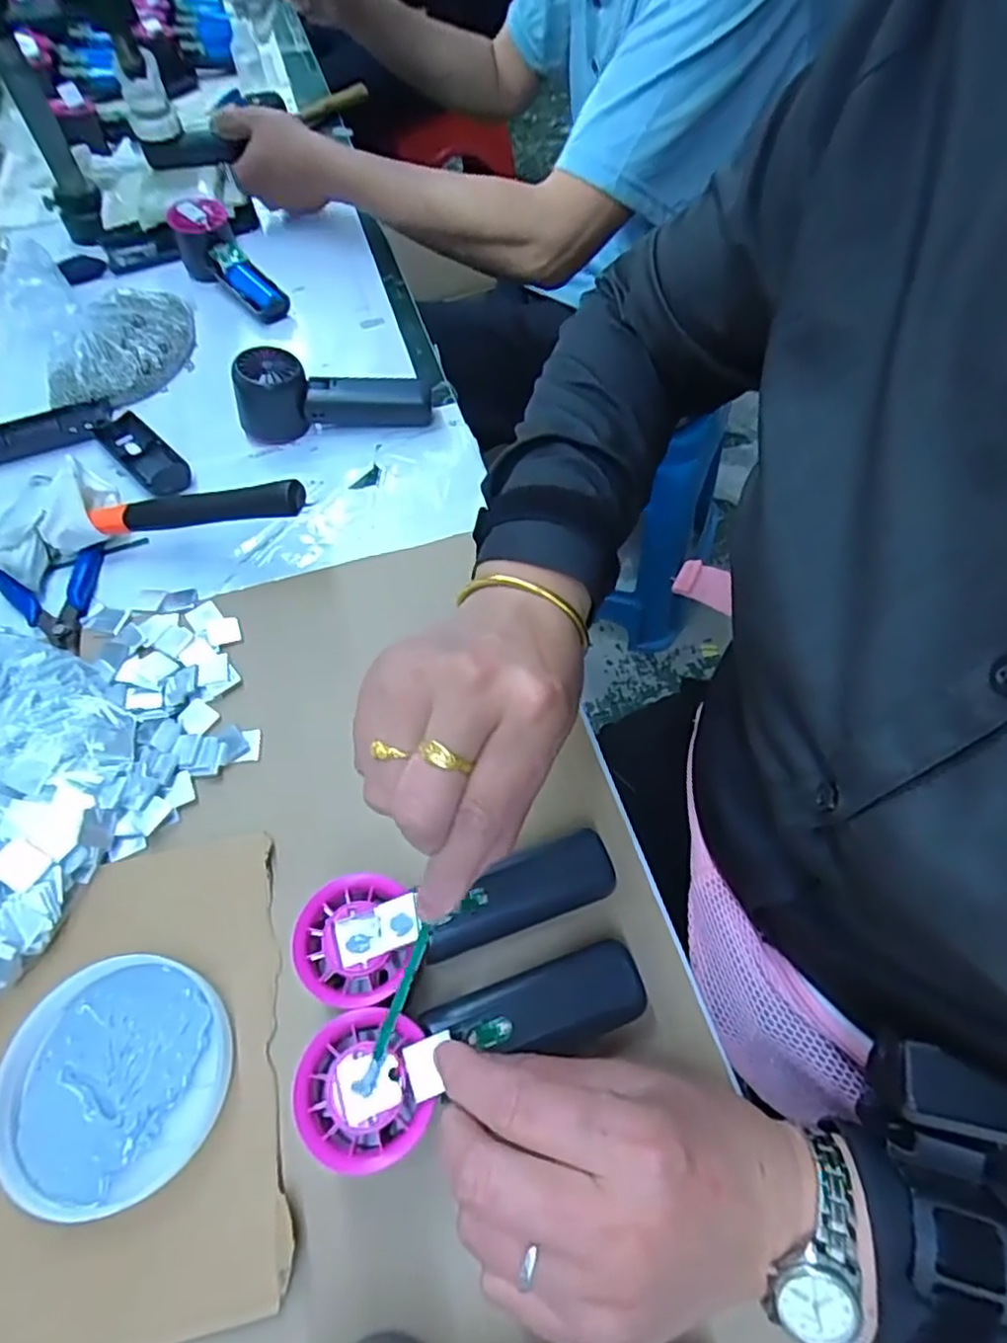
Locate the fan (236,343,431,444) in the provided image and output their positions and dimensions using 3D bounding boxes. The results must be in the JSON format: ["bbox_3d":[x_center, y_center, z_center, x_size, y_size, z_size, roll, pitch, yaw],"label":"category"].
[{"bbox_3d":[-0.139,-0.229,0.541,0.154,0.056,0.050,-7,59,-4],"label":"fan"}]

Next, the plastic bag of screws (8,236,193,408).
[{"bbox_3d":[-0.367,-0.324,0.602,0.147,0.055,0.196,-29,63,-16],"label":"plastic bag of screws"}]

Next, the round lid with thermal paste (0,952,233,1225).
[{"bbox_3d":[-0.179,0.187,0.306,0.094,0.020,0.099,2,59,2],"label":"round lid with thermal paste"}]

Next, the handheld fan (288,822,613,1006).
[{"bbox_3d":[-0.018,0.112,0.315,0.154,0.028,0.051,-9,58,-20],"label":"handheld fan"}]

